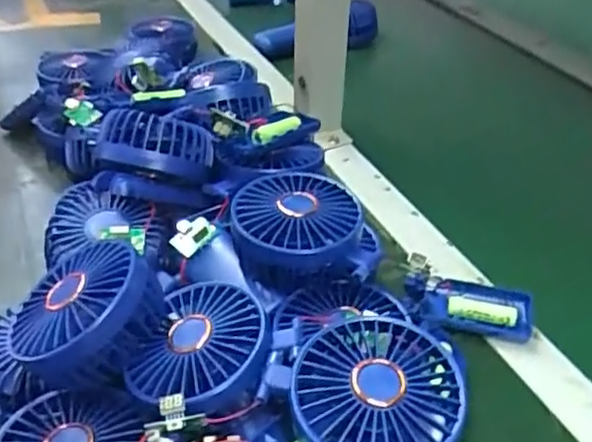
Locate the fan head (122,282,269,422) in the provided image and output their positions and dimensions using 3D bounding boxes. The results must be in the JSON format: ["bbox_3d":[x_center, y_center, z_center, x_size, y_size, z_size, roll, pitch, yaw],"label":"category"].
[{"bbox_3d":[-0.051,0.073,0.376,0.077,0.031,0.080,11,38,13],"label":"fan head"}]

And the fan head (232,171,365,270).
[{"bbox_3d":[0.002,-0.001,0.441,0.081,0.032,0.077,1,37,-1],"label":"fan head"}]

